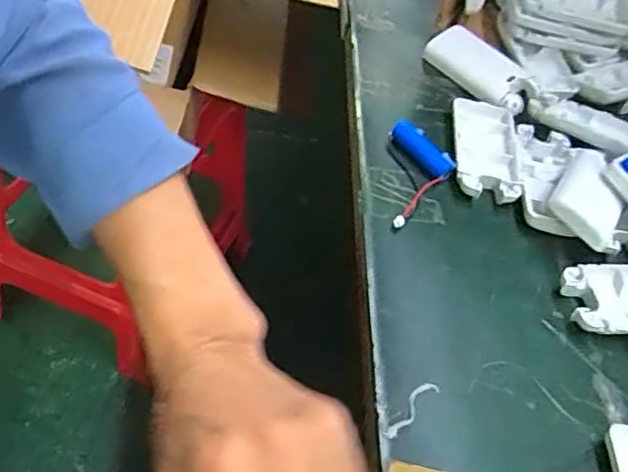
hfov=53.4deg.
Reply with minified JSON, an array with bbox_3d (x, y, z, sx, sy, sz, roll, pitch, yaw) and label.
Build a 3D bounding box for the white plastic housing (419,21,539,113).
[{"bbox_3d":[0.127,-0.130,0.485,0.039,0.021,0.095,-28,63,-32],"label":"white plastic housing"}]

